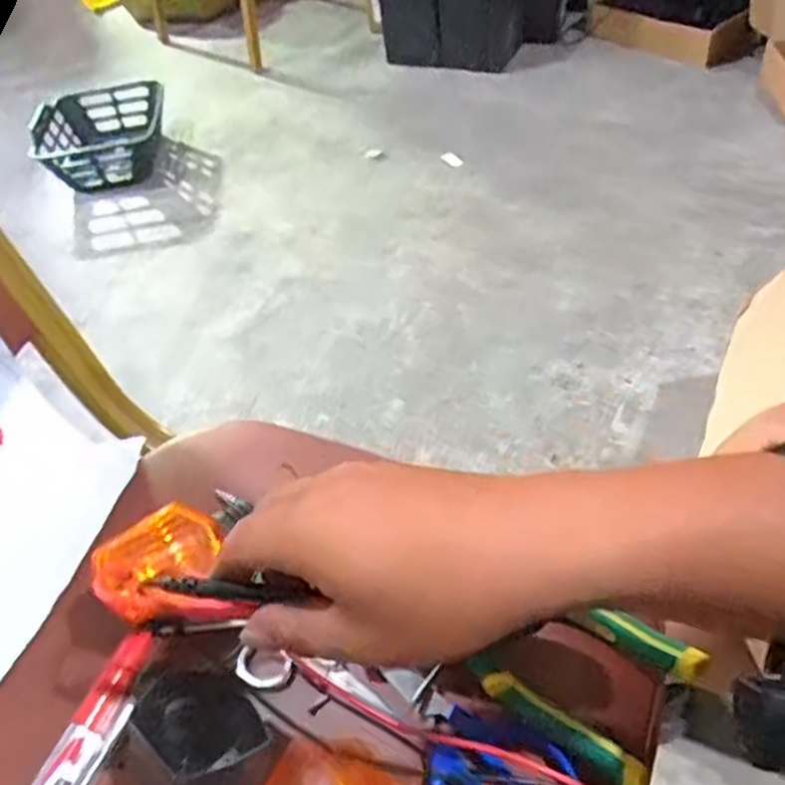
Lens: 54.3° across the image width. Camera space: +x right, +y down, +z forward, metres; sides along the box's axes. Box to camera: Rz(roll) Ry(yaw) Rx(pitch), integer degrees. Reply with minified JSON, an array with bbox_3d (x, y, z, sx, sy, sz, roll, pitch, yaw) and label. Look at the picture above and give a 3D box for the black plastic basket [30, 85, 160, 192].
[{"bbox_3d":[-0.646,-0.572,1.713,0.277,0.107,0.304,-12,47,-4],"label":"black plastic basket"}]

